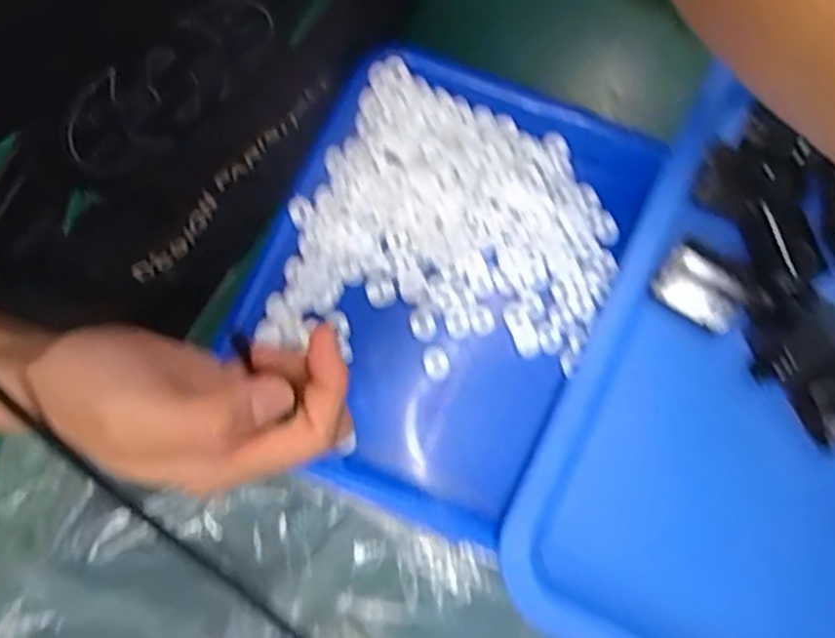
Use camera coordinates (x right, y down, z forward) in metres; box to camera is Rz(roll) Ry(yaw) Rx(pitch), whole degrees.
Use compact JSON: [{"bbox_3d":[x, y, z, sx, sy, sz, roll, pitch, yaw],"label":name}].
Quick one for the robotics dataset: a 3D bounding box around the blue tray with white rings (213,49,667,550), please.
[{"bbox_3d":[0.006,-0.022,0.429,0.171,0.024,0.242,25,74,5],"label":"blue tray with white rings"}]

